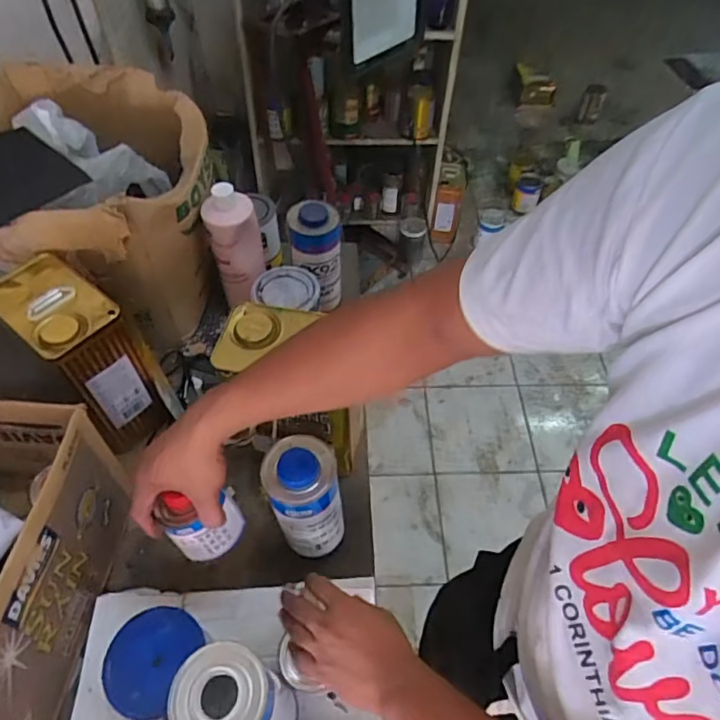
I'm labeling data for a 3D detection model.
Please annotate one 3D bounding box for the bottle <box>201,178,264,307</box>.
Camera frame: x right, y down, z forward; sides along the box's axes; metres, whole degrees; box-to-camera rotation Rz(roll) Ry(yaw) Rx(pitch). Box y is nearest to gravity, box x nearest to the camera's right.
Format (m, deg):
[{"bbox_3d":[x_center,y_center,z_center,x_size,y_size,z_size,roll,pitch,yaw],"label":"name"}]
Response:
[{"bbox_3d":[-0.200,-0.182,0.886,0.076,0.213,0.065,1,53,0],"label":"bottle"}]

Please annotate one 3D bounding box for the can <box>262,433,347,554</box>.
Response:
[{"bbox_3d":[-0.065,0.166,0.643,0.080,0.156,0.079,0,53,-1],"label":"can"}]

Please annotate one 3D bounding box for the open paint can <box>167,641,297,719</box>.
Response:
[{"bbox_3d":[-0.113,0.345,0.528,0.094,0.196,0.085,6,53,4],"label":"open paint can"}]

